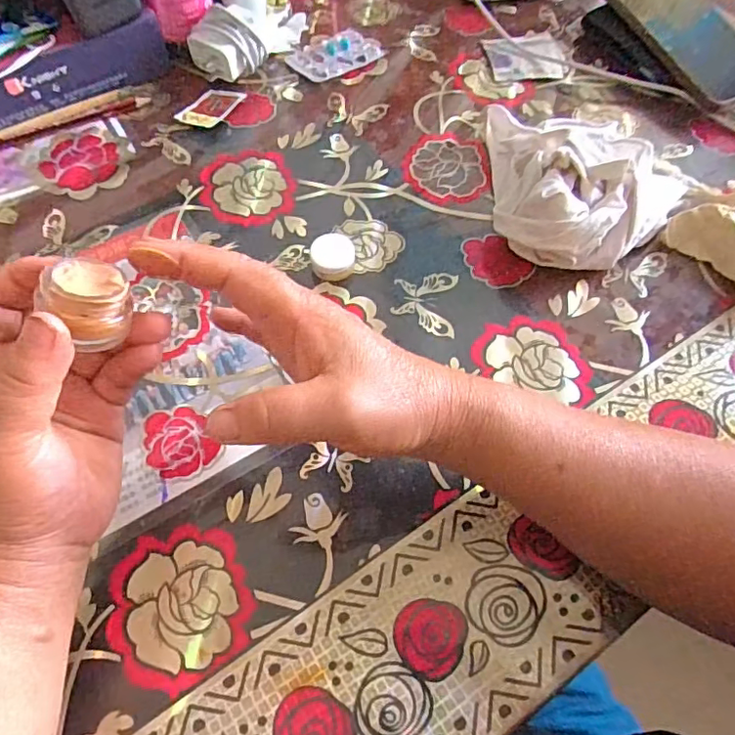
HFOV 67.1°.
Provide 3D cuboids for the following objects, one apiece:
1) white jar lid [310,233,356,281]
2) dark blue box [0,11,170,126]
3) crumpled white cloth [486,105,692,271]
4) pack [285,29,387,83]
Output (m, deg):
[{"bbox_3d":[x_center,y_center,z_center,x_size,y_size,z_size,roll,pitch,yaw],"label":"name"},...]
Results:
[{"bbox_3d":[-0.024,-0.077,0.385,0.030,0.017,0.028,0,62,-1],"label":"white jar lid"},{"bbox_3d":[-0.264,-0.229,0.451,0.213,0.046,0.016,-31,66,-16],"label":"dark blue box"},{"bbox_3d":[0.147,-0.132,0.394,0.152,0.063,0.136,21,63,10],"label":"crumpled white cloth"},{"bbox_3d":[-0.029,-0.287,0.507,0.080,0.004,0.053,-34,67,-17],"label":"pack"}]

